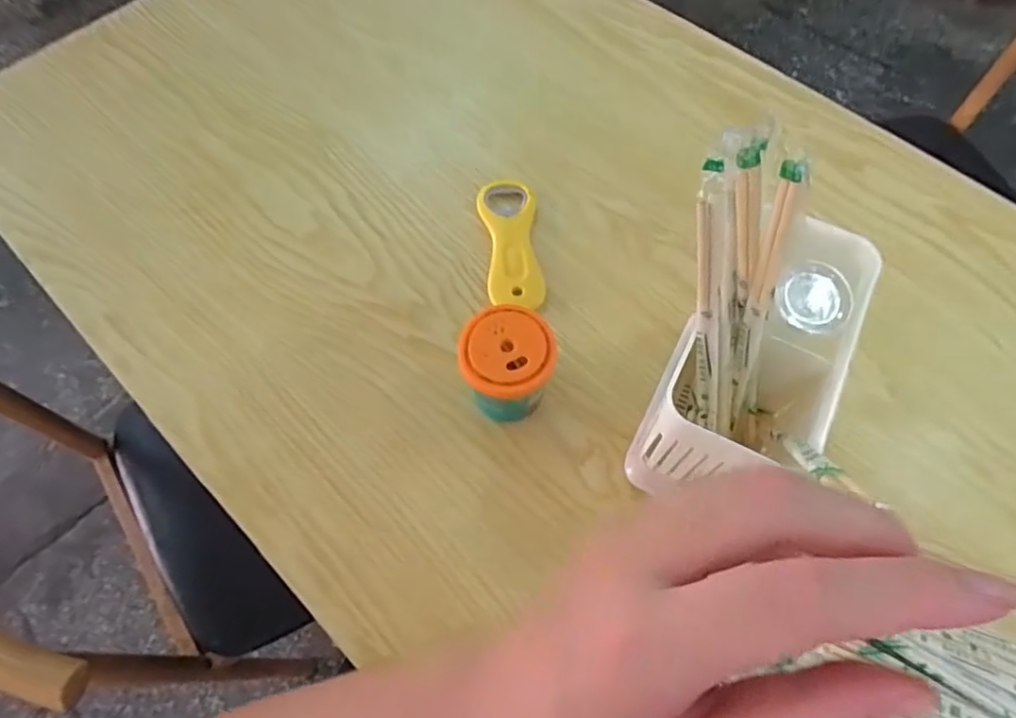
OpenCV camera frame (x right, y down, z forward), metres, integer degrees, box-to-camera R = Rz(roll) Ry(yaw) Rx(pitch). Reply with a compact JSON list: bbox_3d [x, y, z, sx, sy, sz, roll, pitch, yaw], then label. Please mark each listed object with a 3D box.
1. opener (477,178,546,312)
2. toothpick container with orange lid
[{"bbox_3d":[0.003,-0.093,0.490,0.044,0.014,0.124,-5,63,-1],"label":"opener"},{"bbox_3d":[-0.003,0.008,0.410,0.058,0.076,0.057,-1,63,1],"label":"toothpick container with orange lid"}]

